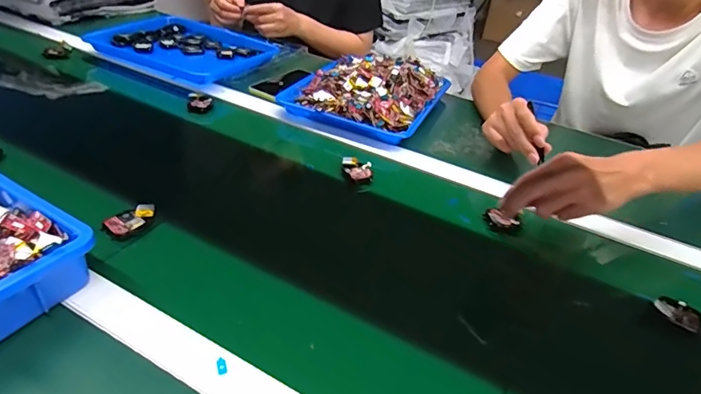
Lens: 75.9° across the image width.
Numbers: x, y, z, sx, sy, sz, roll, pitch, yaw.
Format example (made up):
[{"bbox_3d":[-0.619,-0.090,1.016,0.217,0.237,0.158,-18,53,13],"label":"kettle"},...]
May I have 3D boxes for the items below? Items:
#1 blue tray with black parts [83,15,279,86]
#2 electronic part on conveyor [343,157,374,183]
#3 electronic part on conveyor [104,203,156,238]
[{"bbox_3d":[-0.339,-0.316,0.947,0.332,0.032,0.244,21,38,17],"label":"blue tray with black parts"},{"bbox_3d":[0.010,-0.041,0.658,0.042,0.016,0.044,4,37,-6],"label":"electronic part on conveyor"},{"bbox_3d":[-0.254,0.025,0.522,0.032,0.017,0.053,25,40,22],"label":"electronic part on conveyor"}]

